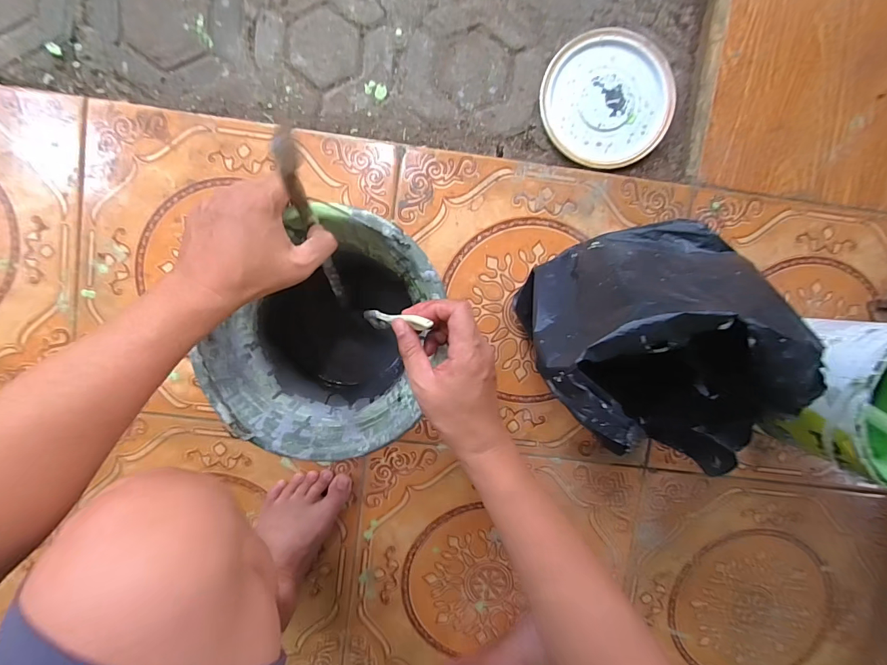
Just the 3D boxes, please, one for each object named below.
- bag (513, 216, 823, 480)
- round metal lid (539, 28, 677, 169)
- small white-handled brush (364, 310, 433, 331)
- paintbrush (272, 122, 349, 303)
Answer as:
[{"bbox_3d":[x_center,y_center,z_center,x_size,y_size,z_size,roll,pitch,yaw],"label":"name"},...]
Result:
[{"bbox_3d":[0.218,0.020,0.454,0.236,0.246,0.258,-13,96,-1],"label":"bag"},{"bbox_3d":[0.224,-0.319,0.565,0.170,0.020,0.174,0,95,-4],"label":"round metal lid"},{"bbox_3d":[-0.050,-0.011,0.400,0.015,0.137,0.019,-8,96,-29],"label":"small white-handled brush"},{"bbox_3d":[-0.118,-0.087,0.395,0.020,0.269,0.030,1,70,-4],"label":"paintbrush"}]

